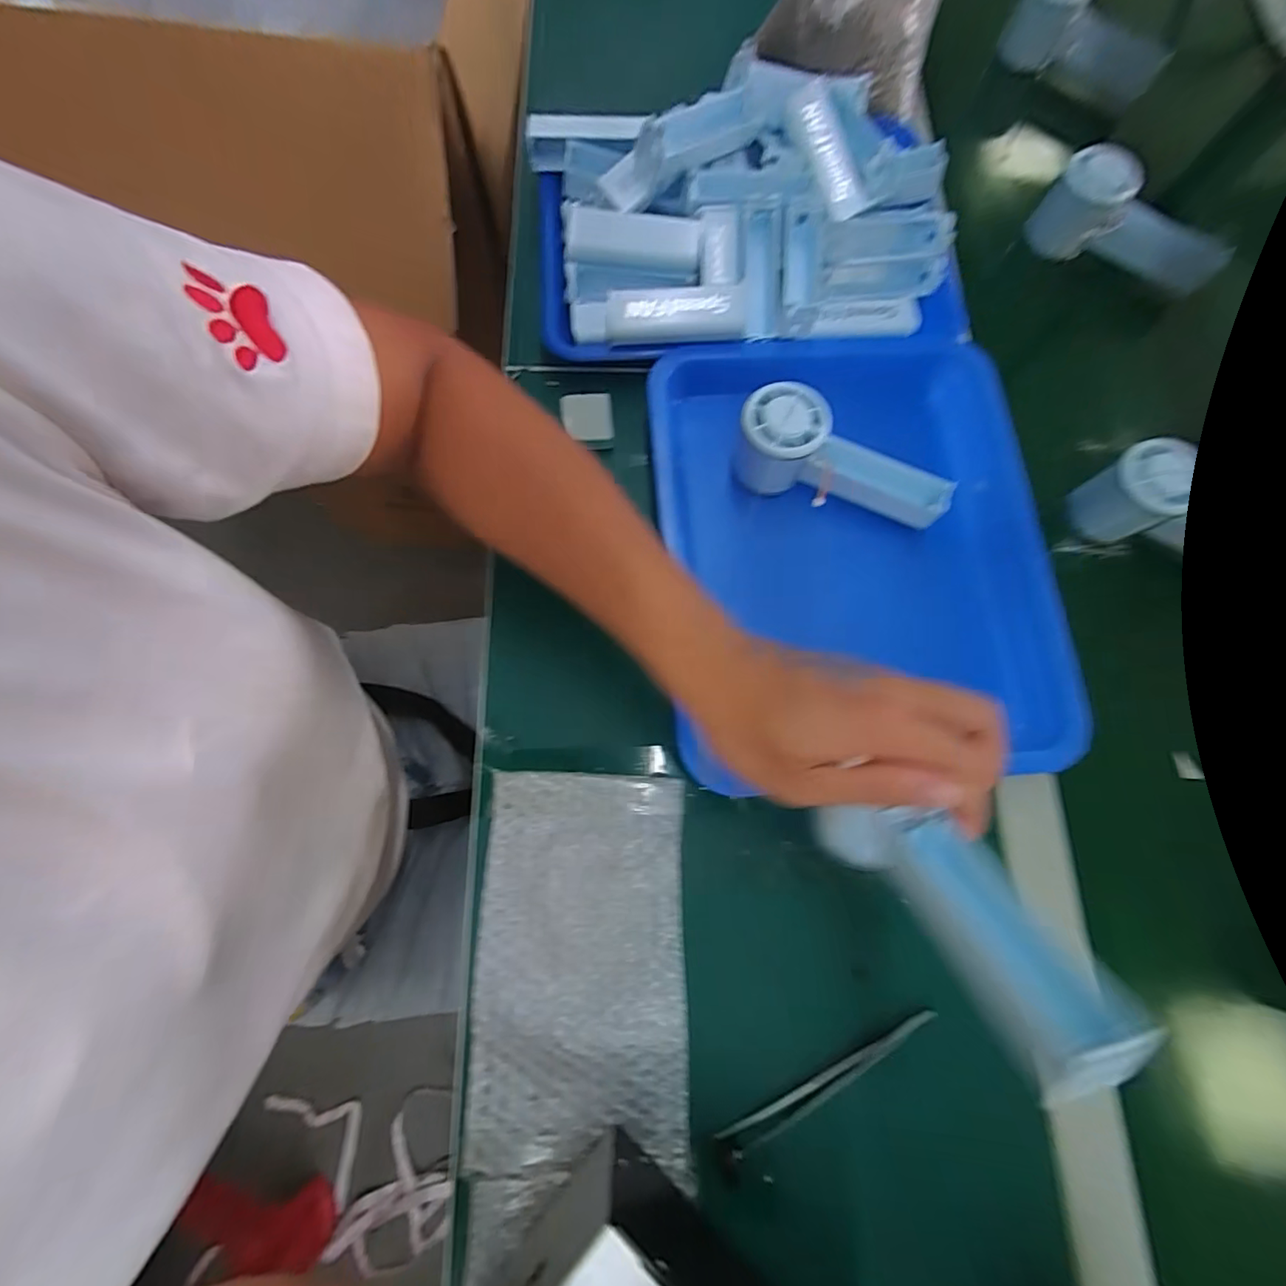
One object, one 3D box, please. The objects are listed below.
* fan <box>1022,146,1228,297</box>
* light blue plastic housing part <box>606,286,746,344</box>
[{"bbox_3d":[0.416,-0.354,0.464,0.155,0.057,0.060,29,76,5],"label":"fan"},{"bbox_3d":[0.024,-0.246,0.409,0.102,0.032,0.028,-2,76,-3],"label":"light blue plastic housing part"}]

